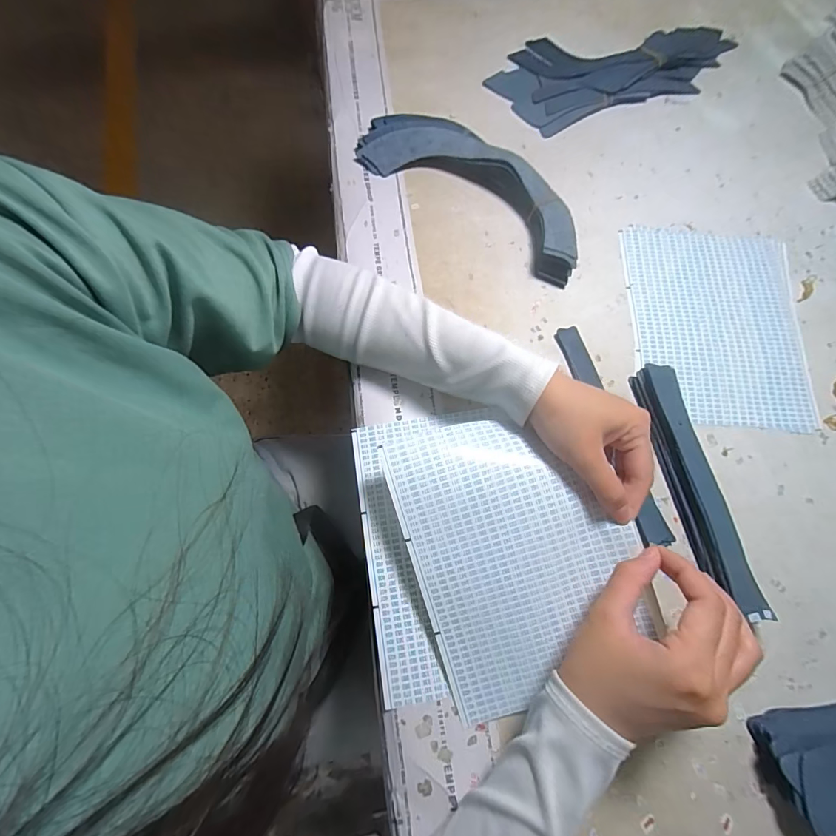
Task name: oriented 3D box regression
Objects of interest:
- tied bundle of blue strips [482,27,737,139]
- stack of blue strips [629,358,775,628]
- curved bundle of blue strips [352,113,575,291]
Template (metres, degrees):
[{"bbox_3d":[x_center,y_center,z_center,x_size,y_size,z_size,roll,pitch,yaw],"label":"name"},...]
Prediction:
[{"bbox_3d":[0.230,-0.409,0.492,0.293,0.017,0.123,-20,74,-8],"label":"tied bundle of blue strips"},{"bbox_3d":[0.215,0.052,0.338,0.026,0.028,0.194,-10,73,-5],"label":"stack of blue strips"},{"bbox_3d":[0.057,-0.231,0.418,0.256,0.036,0.084,36,75,9],"label":"curved bundle of blue strips"}]

